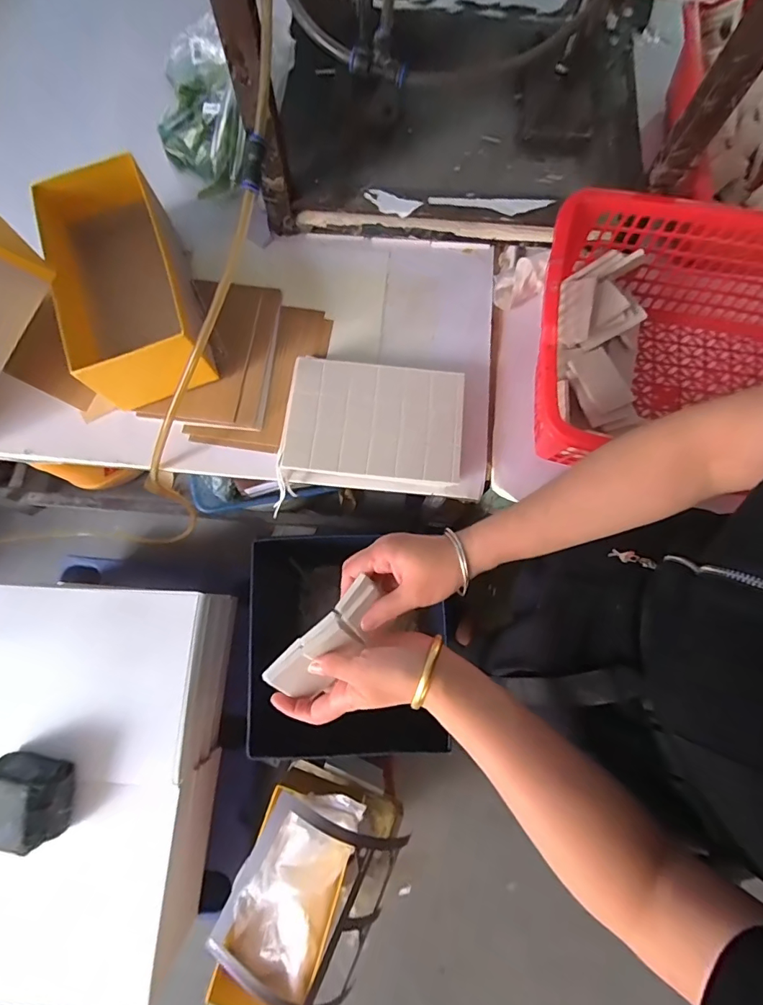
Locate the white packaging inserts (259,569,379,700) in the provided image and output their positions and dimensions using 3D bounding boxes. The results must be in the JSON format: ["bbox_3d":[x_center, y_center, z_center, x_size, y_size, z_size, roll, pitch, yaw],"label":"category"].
[{"bbox_3d":[-0.045,0.120,0.404,0.042,0.025,0.120,43,89,8],"label":"white packaging inserts"}]

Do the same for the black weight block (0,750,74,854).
[{"bbox_3d":[-0.630,0.528,0.817,0.127,0.089,0.137,5,77,1],"label":"black weight block"}]

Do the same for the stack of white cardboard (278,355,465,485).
[{"bbox_3d":[-0.010,-0.109,0.650,0.238,0.052,0.169,7,77,1],"label":"stack of white cardboard"}]

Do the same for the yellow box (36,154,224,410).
[{"bbox_3d":[-0.351,-0.302,0.643,0.148,0.129,0.308,-19,78,-5],"label":"yellow box"}]

